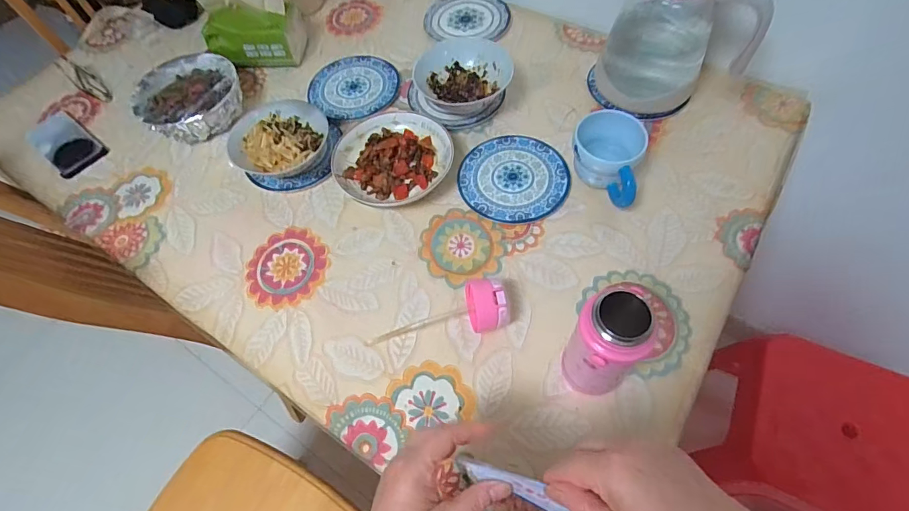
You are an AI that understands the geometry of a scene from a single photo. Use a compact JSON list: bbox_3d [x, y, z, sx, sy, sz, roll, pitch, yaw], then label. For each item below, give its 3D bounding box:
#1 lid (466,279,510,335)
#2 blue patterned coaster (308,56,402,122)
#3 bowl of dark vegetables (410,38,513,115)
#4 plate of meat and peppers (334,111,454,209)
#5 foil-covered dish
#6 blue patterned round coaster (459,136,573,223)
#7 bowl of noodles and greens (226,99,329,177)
[{"bbox_3d":[0.041,0.064,0.535,0.055,0.064,0.067,-2,60,4],"label":"lid"},{"bbox_3d":[-0.179,-0.305,0.793,0.156,0.009,0.157,-1,60,2],"label":"blue patterned coaster"},{"bbox_3d":[0.014,-0.289,0.731,0.158,0.070,0.136,22,64,15],"label":"bowl of dark vegetables"},{"bbox_3d":[-0.101,-0.149,0.677,0.166,0.042,0.172,-1,60,2],"label":"plate of meat and peppers"},{"bbox_3d":[-0.454,-0.276,0.767,0.163,0.060,0.172,-2,60,4],"label":"foil-covered dish"},{"bbox_3d":[0.090,-0.118,0.664,0.160,0.011,0.161,-1,60,2],"label":"blue patterned round coaster"},{"bbox_3d":[-0.271,-0.176,0.695,0.140,0.063,0.136,-2,60,4],"label":"bowl of noodles and greens"}]

